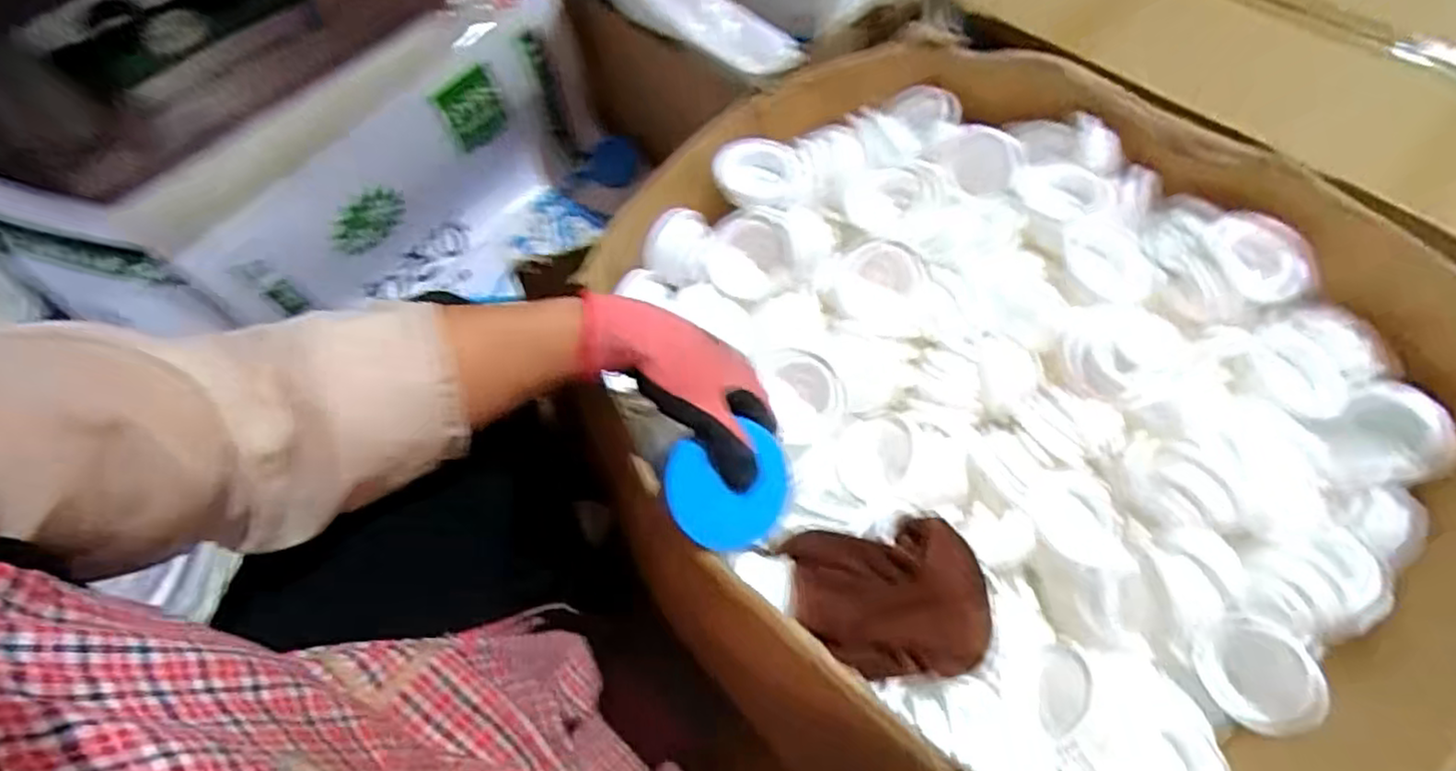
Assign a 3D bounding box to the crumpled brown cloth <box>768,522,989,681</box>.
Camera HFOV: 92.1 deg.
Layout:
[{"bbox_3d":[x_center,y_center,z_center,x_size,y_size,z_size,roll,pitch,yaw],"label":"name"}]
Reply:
[{"bbox_3d":[0.114,0.146,0.492,0.132,0.034,0.104,-4,63,1],"label":"crumpled brown cloth"}]

